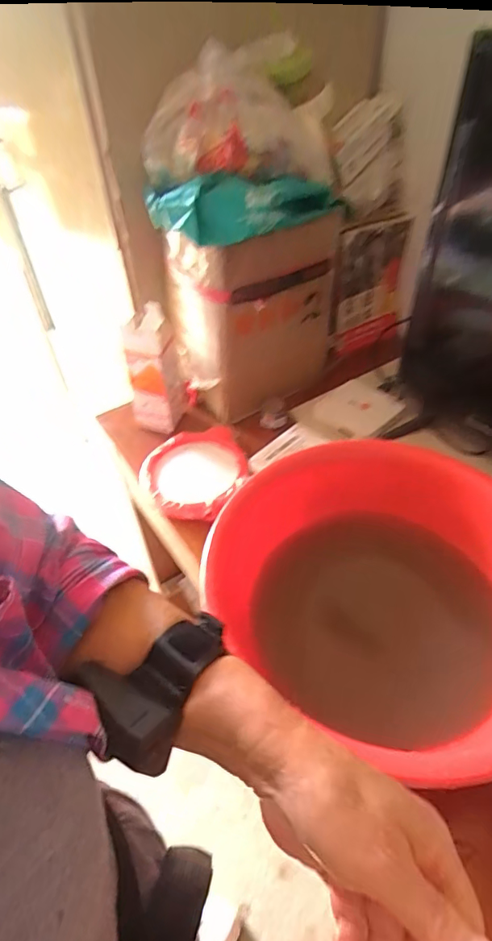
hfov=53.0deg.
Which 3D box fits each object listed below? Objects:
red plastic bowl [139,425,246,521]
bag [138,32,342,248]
[{"bbox_3d":[-0.073,0.015,0.726,0.146,0.052,0.159,-2,46,2],"label":"red plastic bowl"},{"bbox_3d":[0.006,-0.410,0.620,0.271,0.160,0.188,-9,46,-6],"label":"bag"}]

